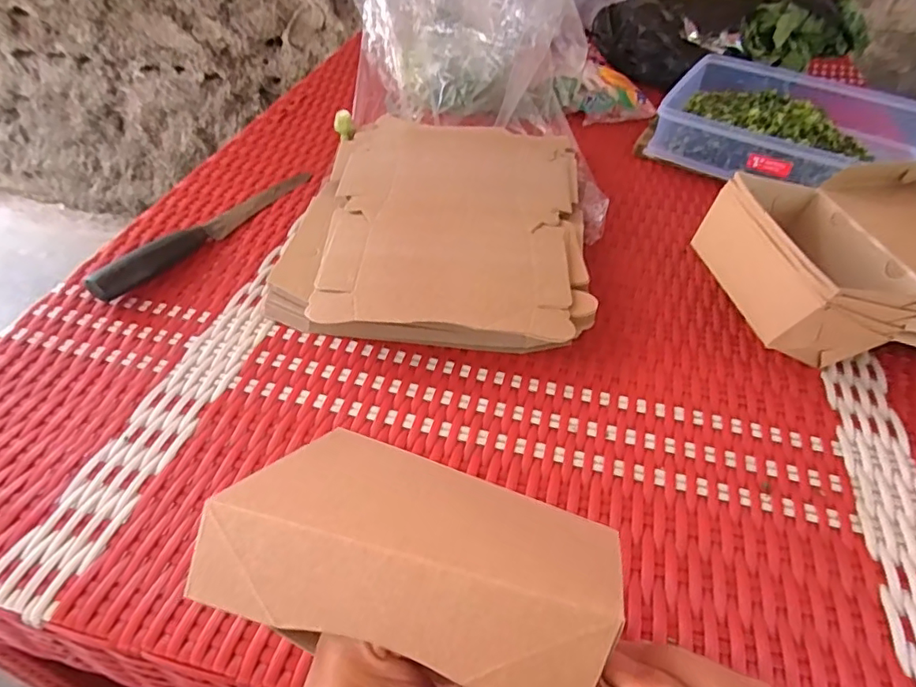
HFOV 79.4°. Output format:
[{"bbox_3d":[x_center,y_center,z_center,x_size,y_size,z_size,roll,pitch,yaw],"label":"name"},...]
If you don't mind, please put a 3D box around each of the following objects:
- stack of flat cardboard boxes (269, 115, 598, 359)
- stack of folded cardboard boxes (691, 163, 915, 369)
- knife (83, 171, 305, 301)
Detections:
[{"bbox_3d":[-0.012,-0.121,0.525,0.259,0.037,0.345,6,46,3],"label":"stack of flat cardboard boxes"},{"bbox_3d":[0.308,-0.064,0.440,0.203,0.103,0.152,-5,46,-8],"label":"stack of folded cardboard boxes"},{"bbox_3d":[-0.228,-0.116,0.517,0.025,0.027,0.246,23,49,18],"label":"knife"}]

